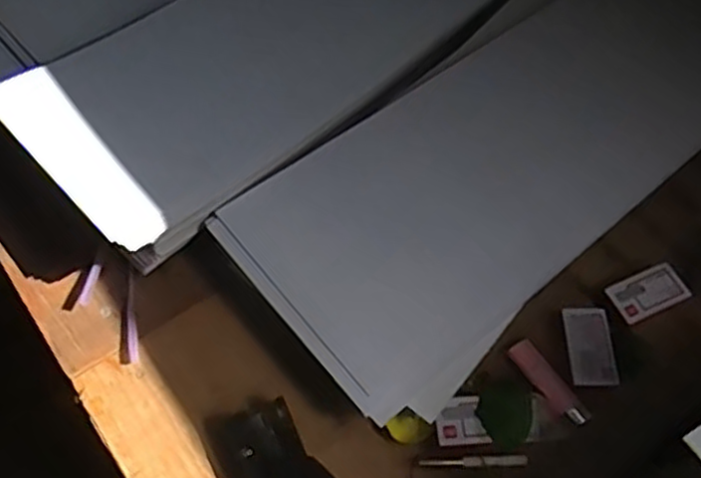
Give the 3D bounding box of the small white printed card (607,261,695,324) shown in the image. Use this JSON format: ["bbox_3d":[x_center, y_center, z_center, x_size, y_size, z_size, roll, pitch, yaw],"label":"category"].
[{"bbox_3d":[0.257,0.046,0.617,0.069,0.004,0.040,-21,55,-15],"label":"small white printed card"}]

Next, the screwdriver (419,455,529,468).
[{"bbox_3d":[0.094,0.169,0.543,0.080,0.004,0.008,-2,61,1],"label":"screwdriver"}]

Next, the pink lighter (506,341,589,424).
[{"bbox_3d":[0.158,0.115,0.572,0.022,0.008,0.077,-33,65,-15],"label":"pink lighter"}]

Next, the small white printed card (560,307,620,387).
[{"bbox_3d":[0.196,0.087,0.588,0.037,0.004,0.067,0,61,2],"label":"small white printed card"}]

